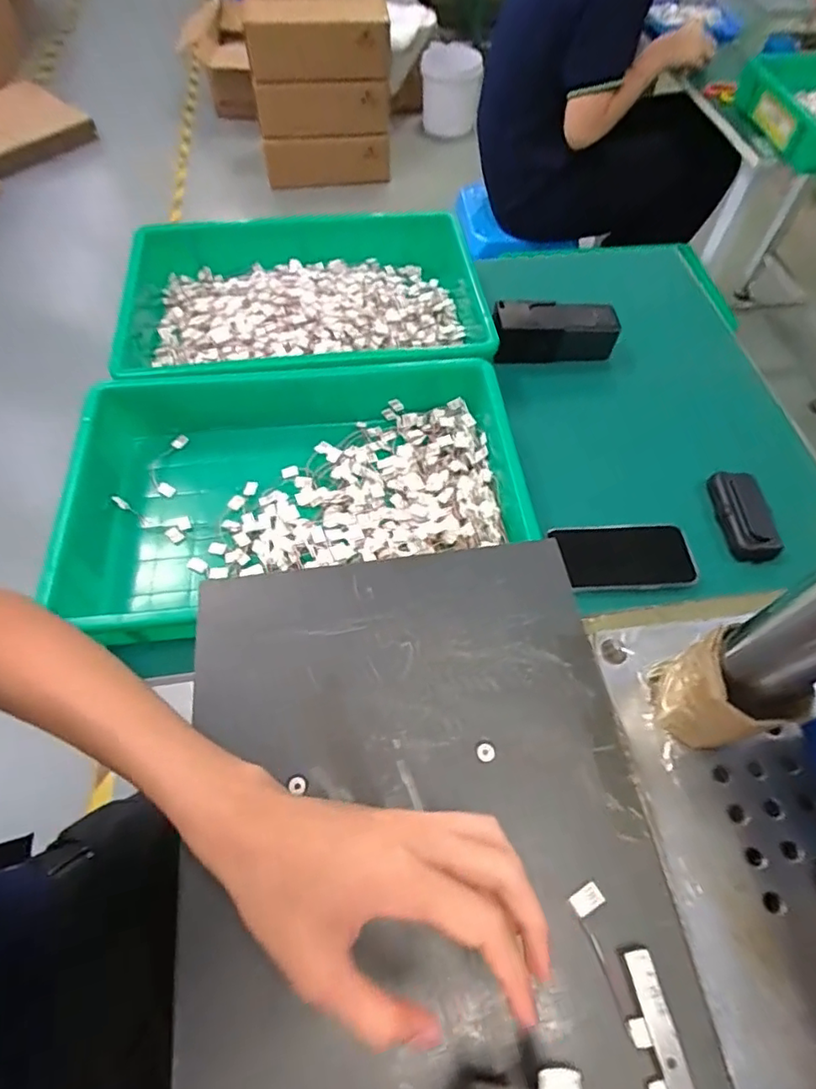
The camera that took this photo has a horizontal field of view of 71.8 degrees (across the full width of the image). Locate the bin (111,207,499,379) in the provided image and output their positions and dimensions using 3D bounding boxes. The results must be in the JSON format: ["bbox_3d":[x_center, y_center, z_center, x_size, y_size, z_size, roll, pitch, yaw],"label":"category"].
[{"bbox_3d":[-0.136,-0.308,0.722,0.465,0.075,0.278,-6,60,-5],"label":"bin"}]

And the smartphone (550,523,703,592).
[{"bbox_3d":[0.223,0.011,0.580,0.132,0.014,0.080,-3,59,-4],"label":"smartphone"}]

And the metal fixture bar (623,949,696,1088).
[{"bbox_3d":[0.139,0.274,0.300,0.013,0.013,0.095,-9,60,-7],"label":"metal fixture bar"}]

